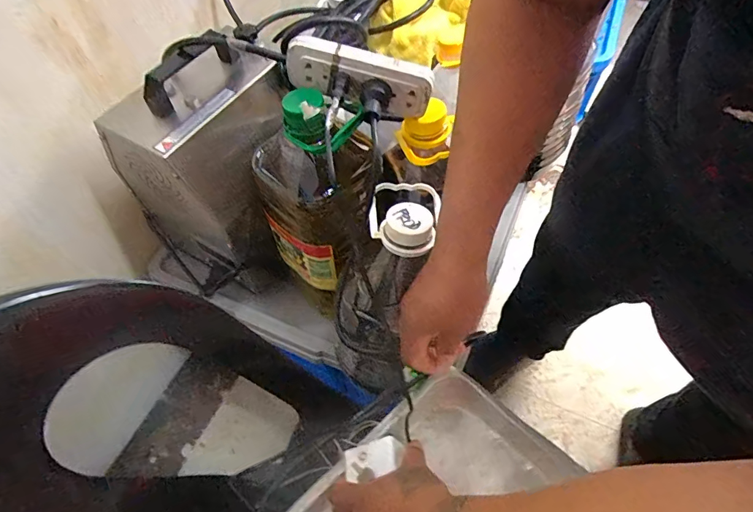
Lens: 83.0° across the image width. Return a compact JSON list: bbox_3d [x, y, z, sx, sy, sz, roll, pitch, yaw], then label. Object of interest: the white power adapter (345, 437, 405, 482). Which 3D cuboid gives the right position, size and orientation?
[{"bbox_3d":[-0.003,0.211,0.446,0.062,0.020,0.033,-15,57,-7],"label":"white power adapter"}]

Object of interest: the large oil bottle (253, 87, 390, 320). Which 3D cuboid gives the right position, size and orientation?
[{"bbox_3d":[-0.080,-0.061,0.535,0.143,0.254,0.125,20,60,15],"label":"large oil bottle"}]

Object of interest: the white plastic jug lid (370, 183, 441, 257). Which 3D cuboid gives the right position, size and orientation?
[{"bbox_3d":[0.029,-0.049,0.470,0.071,0.034,0.092,8,57,8],"label":"white plastic jug lid"}]

